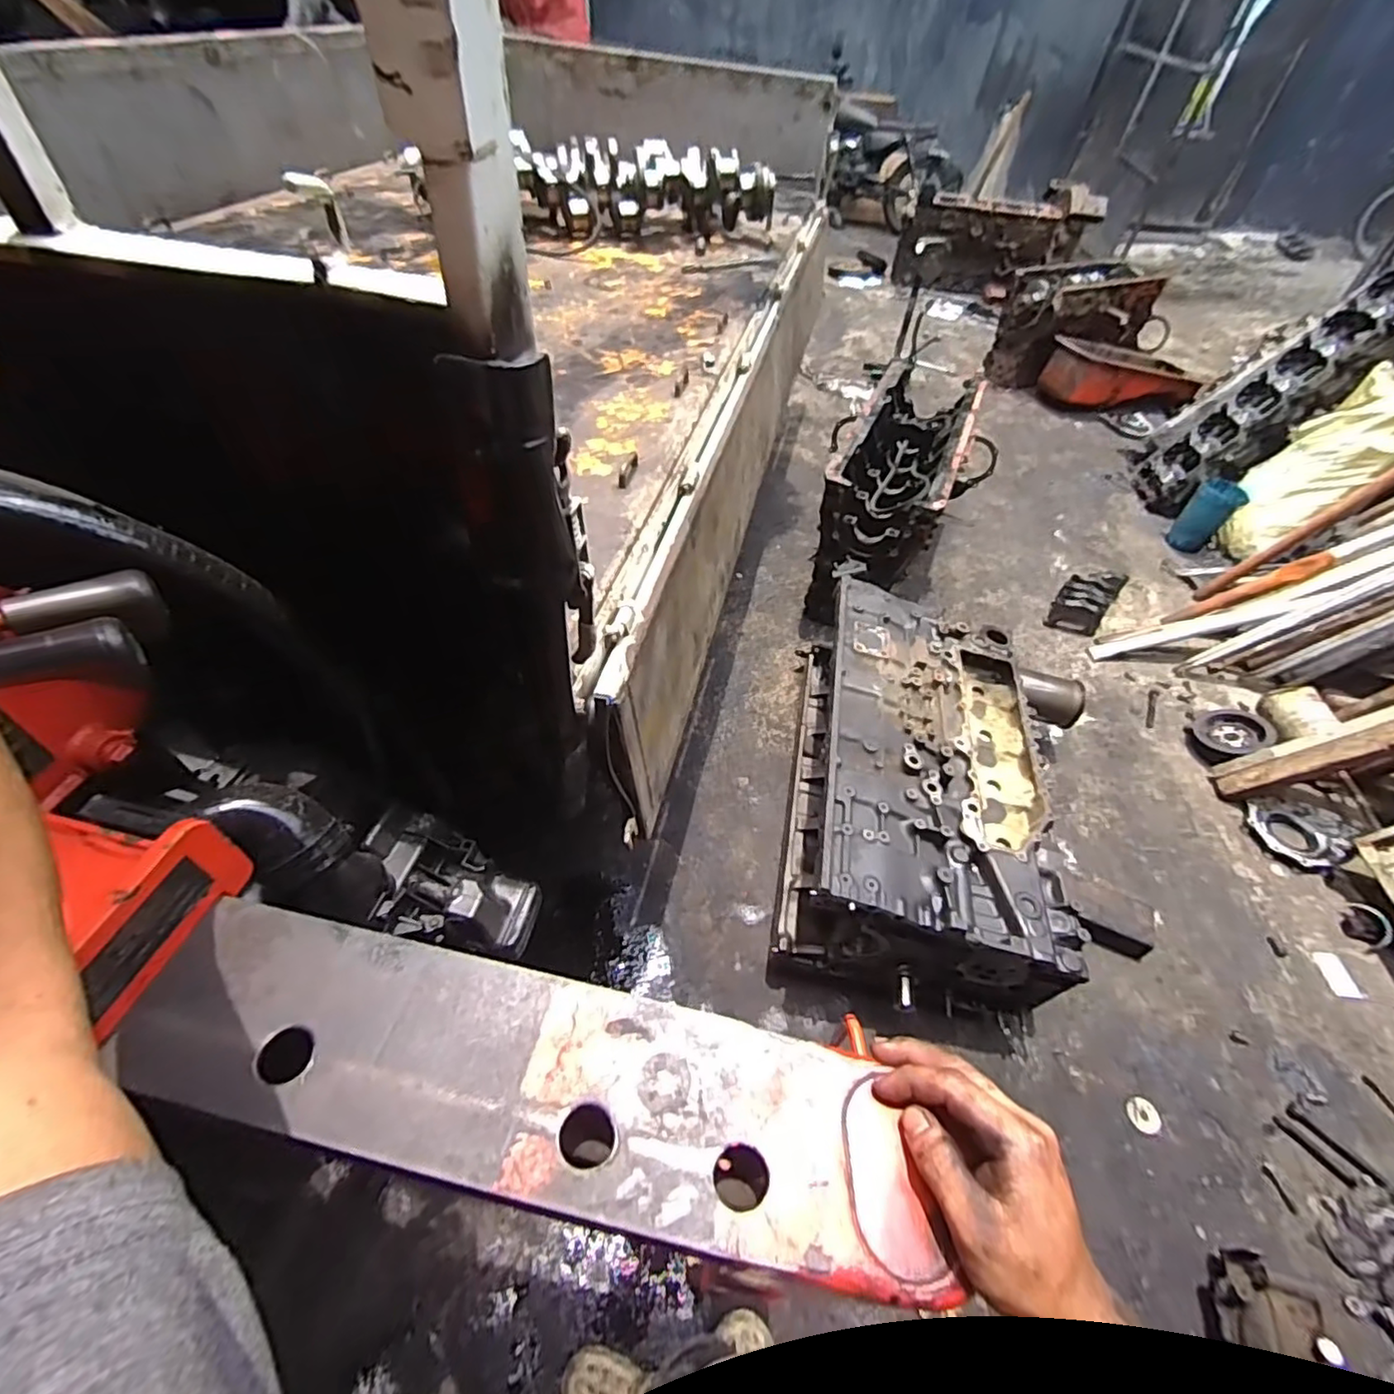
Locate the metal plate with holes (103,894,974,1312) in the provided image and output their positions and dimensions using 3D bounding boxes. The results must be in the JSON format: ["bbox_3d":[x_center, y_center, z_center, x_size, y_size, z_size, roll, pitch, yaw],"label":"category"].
[{"bbox_3d":[-0.100,0.222,0.370,0.467,0.013,0.114,12,49,6],"label":"metal plate with holes"}]

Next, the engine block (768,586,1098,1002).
[{"bbox_3d":[0.522,0.186,1.522,0.516,0.368,0.949,12,49,4],"label":"engine block"}]

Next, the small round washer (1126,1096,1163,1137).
[{"bbox_3d":[0.896,0.838,1.249,0.059,0.006,0.064,-4,46,4],"label":"small round washer"}]

